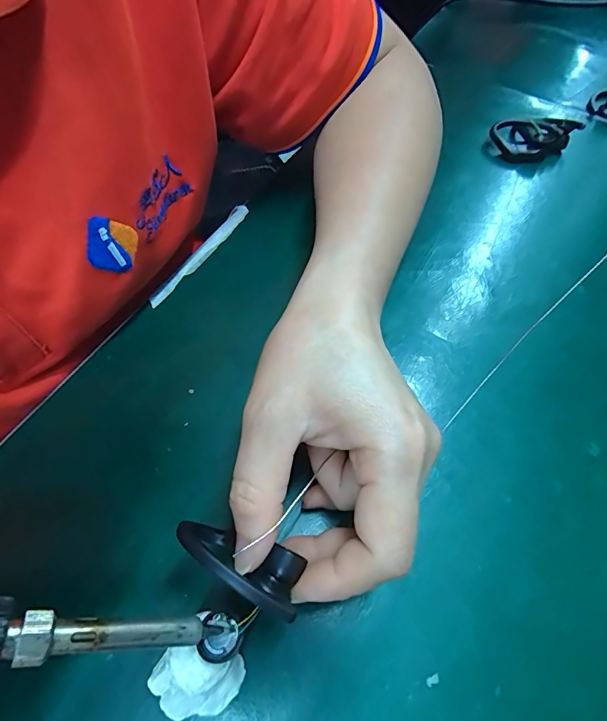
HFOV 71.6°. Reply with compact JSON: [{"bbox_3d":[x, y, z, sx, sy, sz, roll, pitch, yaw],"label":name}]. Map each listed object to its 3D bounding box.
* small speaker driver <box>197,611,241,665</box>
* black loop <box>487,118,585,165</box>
[{"bbox_3d":[-0.029,0.096,0.145,0.014,0.004,0.015,0,59,0],"label":"small speaker driver"},{"bbox_3d":[0.189,-0.178,0.347,0.069,0.030,0.031,-7,60,-5],"label":"black loop"}]

